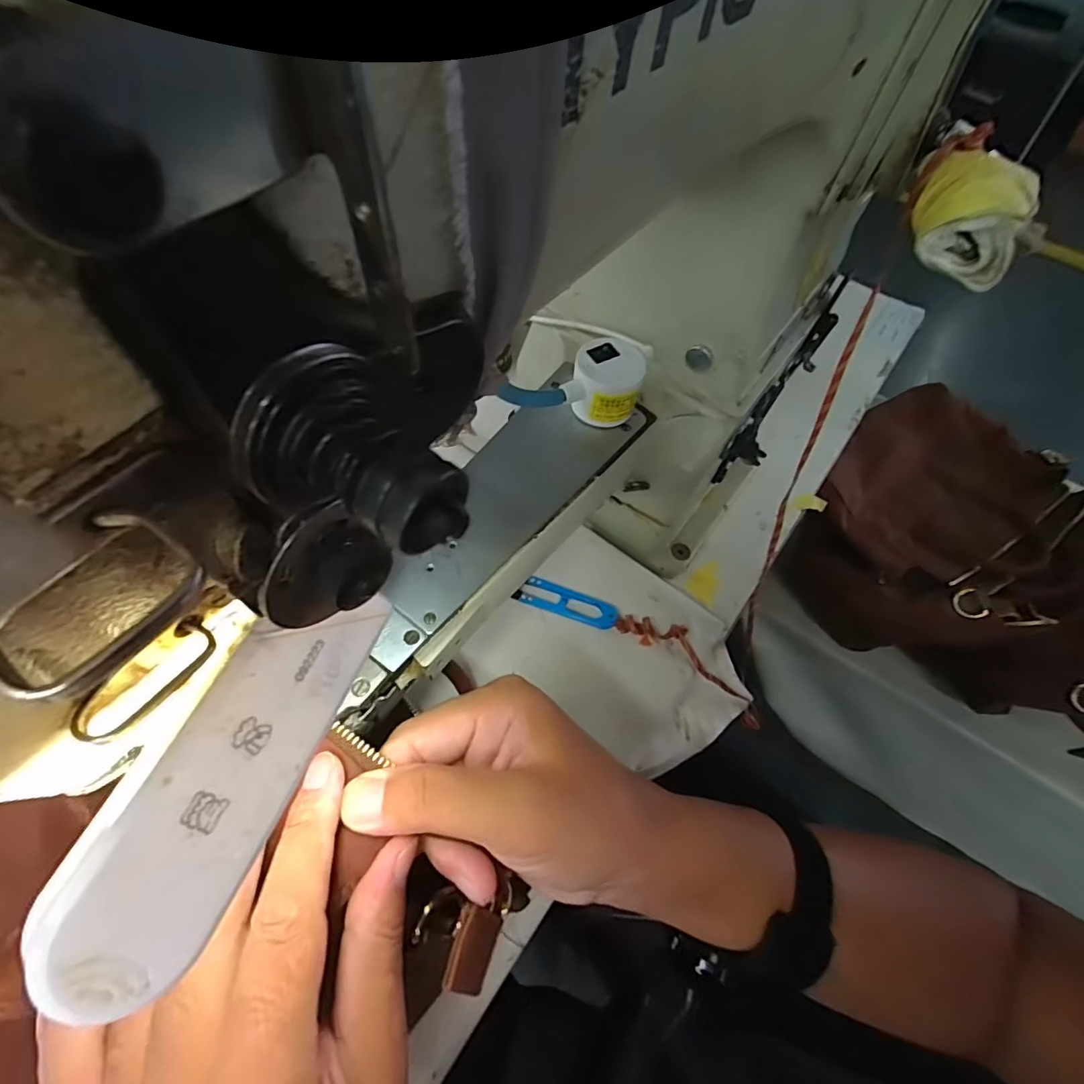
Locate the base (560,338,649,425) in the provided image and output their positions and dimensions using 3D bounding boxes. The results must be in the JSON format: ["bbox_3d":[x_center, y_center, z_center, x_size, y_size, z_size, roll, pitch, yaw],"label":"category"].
[{"bbox_3d":[0.034,-0.083,0.282,0.036,0.032,0.035,18,62,8],"label":"base"}]

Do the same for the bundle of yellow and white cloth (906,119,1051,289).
[{"bbox_3d":[0.159,-0.123,0.195,0.034,0.025,0.056,4,62,0],"label":"bundle of yellow and white cloth"}]

